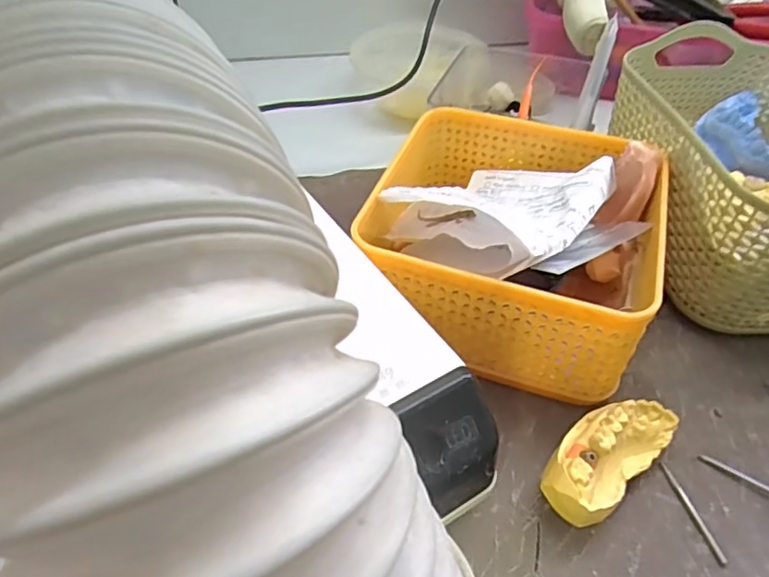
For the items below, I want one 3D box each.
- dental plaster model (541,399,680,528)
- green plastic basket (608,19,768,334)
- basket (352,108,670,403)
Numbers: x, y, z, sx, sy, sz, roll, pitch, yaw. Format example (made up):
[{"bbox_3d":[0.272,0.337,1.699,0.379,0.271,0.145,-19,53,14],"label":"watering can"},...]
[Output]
[{"bbox_3d":[0.088,0.067,0.237,0.066,0.029,0.029,-34,56,-28],"label":"dental plaster model"},{"bbox_3d":[0.196,-0.059,0.321,0.114,0.083,0.170,-4,47,-4],"label":"green plastic basket"},{"bbox_3d":[0.063,-0.027,0.295,0.131,0.075,0.132,14,49,13],"label":"basket"}]

